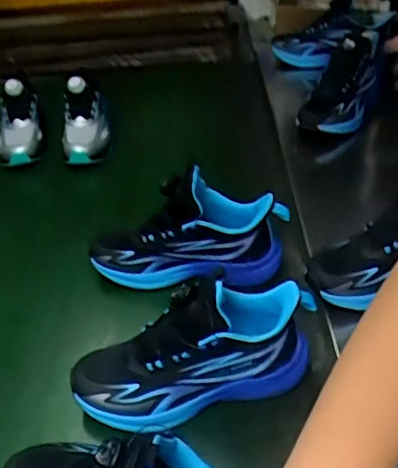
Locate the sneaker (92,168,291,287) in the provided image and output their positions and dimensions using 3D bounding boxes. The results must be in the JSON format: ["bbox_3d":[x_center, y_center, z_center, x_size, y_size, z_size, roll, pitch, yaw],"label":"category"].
[{"bbox_3d":[-0.018,-0.009,0.722,0.246,0.128,0.086,2,40,9],"label":"sneaker"}]

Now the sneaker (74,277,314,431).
[{"bbox_3d":[-0.006,0.112,0.572,0.247,0.129,0.081,-22,38,0],"label":"sneaker"}]

